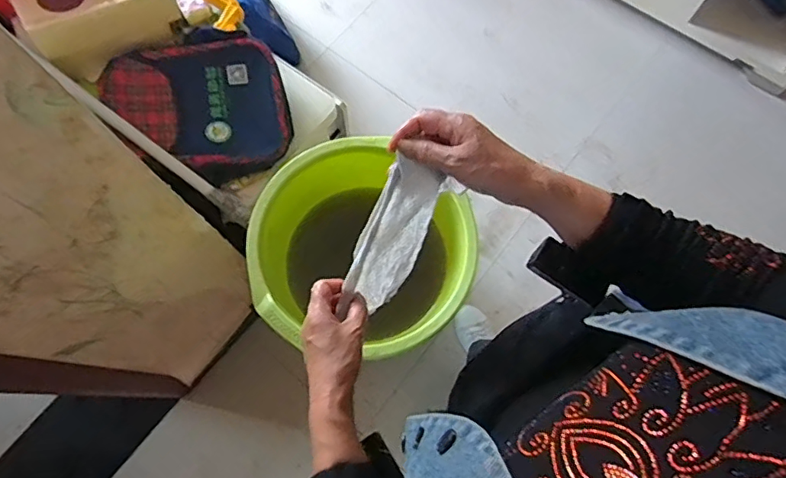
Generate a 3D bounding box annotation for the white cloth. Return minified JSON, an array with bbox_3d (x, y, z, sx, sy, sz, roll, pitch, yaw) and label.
[{"bbox_3d":[0.002,0.005,0.522,0.067,0.174,0.023,14,33,-20],"label":"white cloth"}]

